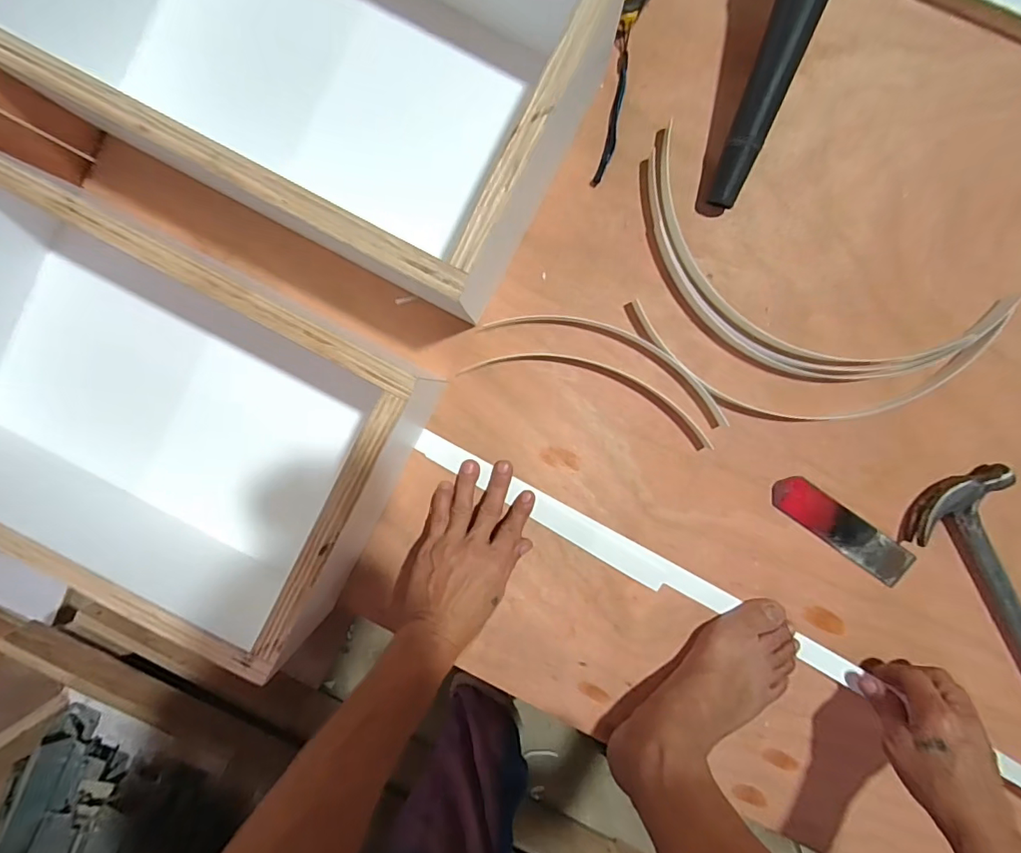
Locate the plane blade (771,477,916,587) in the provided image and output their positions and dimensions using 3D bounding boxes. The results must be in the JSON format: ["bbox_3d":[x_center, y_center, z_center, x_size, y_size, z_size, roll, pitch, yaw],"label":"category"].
[{"bbox_3d":[0.328,0.102,0.493,0.150,0.006,0.039,35,96,1],"label":"plane blade"}]

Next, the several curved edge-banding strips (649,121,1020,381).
[{"bbox_3d":[0.262,-0.136,0.473,0.358,0.025,0.147,32,96,1],"label":"several curved edge-banding strips"}]

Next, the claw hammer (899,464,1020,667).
[{"bbox_3d":[0.479,0.189,0.486,0.101,0.035,0.295,-23,93,6],"label":"claw hammer"}]

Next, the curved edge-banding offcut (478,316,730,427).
[{"bbox_3d":[0.099,-0.072,0.495,0.259,0.012,0.048,22,96,2],"label":"curved edge-banding offcut"}]

